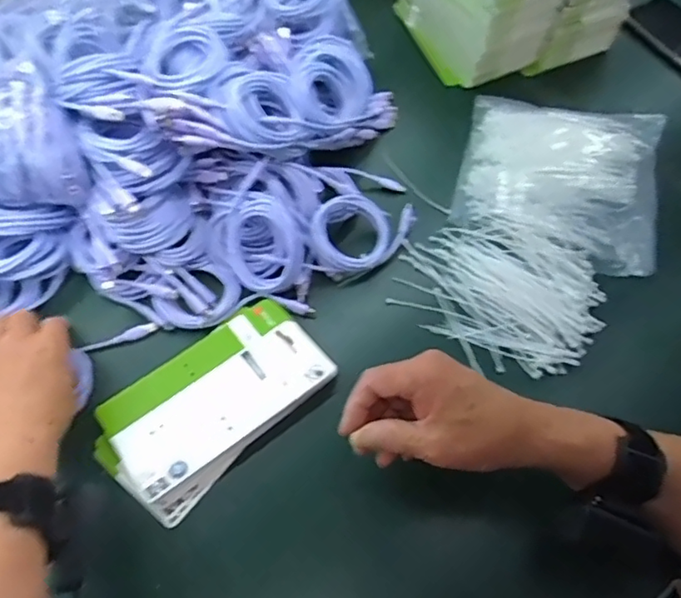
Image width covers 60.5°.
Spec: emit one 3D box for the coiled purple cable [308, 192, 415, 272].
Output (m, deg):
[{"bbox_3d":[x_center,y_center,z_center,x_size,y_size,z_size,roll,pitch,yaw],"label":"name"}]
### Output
[{"bbox_3d":[0.024,-0.067,0.588,0.101,0.040,0.080,-1,60,1],"label":"coiled purple cable"}]

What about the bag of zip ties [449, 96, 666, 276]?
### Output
[{"bbox_3d":[0.231,-0.134,0.618,0.199,0.040,0.211,12,61,9],"label":"bag of zip ties"}]

